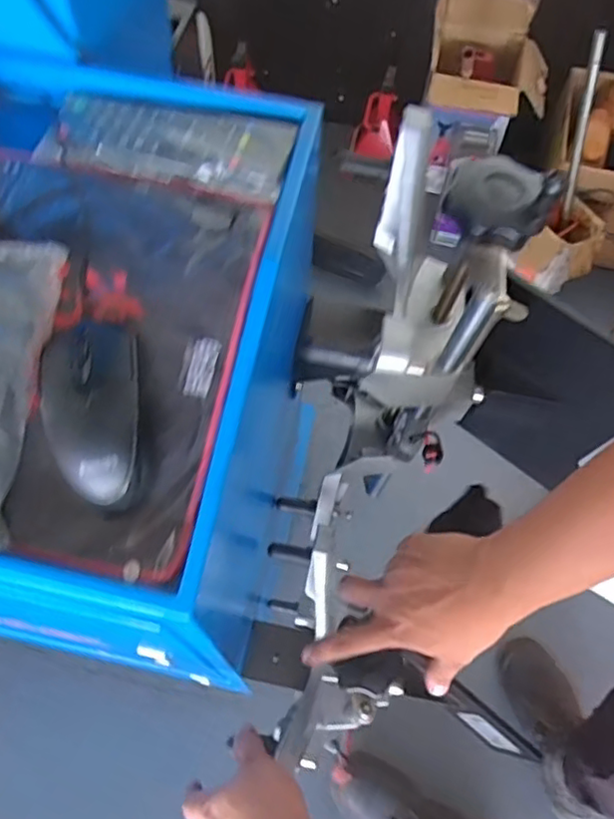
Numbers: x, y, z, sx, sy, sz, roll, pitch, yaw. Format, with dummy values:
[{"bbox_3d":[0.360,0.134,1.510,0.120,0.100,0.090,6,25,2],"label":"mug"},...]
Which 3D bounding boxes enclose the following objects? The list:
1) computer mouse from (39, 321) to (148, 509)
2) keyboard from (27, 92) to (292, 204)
[{"bbox_3d":[-0.123,-0.003,0.364,0.059,0.048,0.116,-12,64,-9],"label":"computer mouse"},{"bbox_3d":[-0.093,-0.184,0.428,0.164,0.018,0.065,11,63,3],"label":"keyboard"}]

